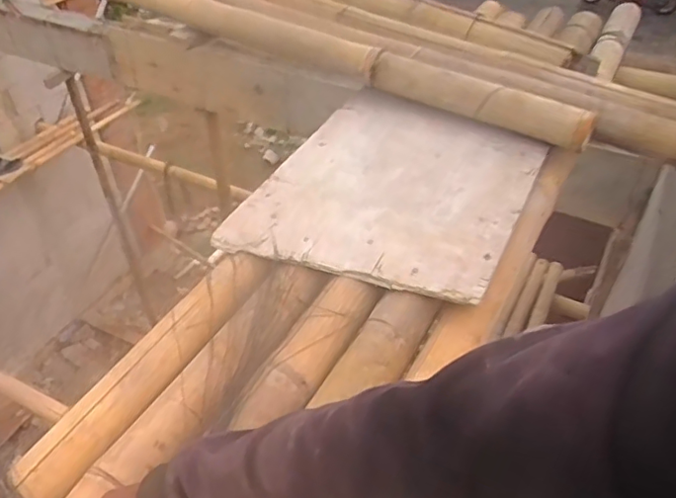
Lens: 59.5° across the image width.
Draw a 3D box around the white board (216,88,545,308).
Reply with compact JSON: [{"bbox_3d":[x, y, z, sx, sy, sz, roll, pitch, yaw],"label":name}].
[{"bbox_3d":[0.090,-0.105,0.926,0.387,0.018,0.439,17,48,22],"label":"white board"}]

